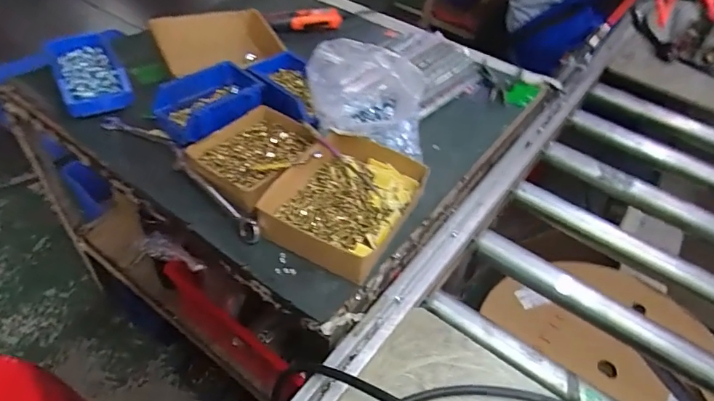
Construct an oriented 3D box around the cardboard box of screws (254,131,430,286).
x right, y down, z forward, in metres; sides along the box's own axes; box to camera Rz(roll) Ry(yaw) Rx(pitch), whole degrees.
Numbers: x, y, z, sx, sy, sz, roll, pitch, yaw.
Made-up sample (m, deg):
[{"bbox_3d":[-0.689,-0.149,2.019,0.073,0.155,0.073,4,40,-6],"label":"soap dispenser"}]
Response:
[{"bbox_3d":[-0.016,-0.002,0.697,0.179,0.056,0.222,23,47,15],"label":"cardboard box of screws"}]

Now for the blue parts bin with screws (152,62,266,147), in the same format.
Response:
[{"bbox_3d":[-0.245,-0.166,0.801,0.111,0.049,0.163,36,52,26],"label":"blue parts bin with screws"}]

